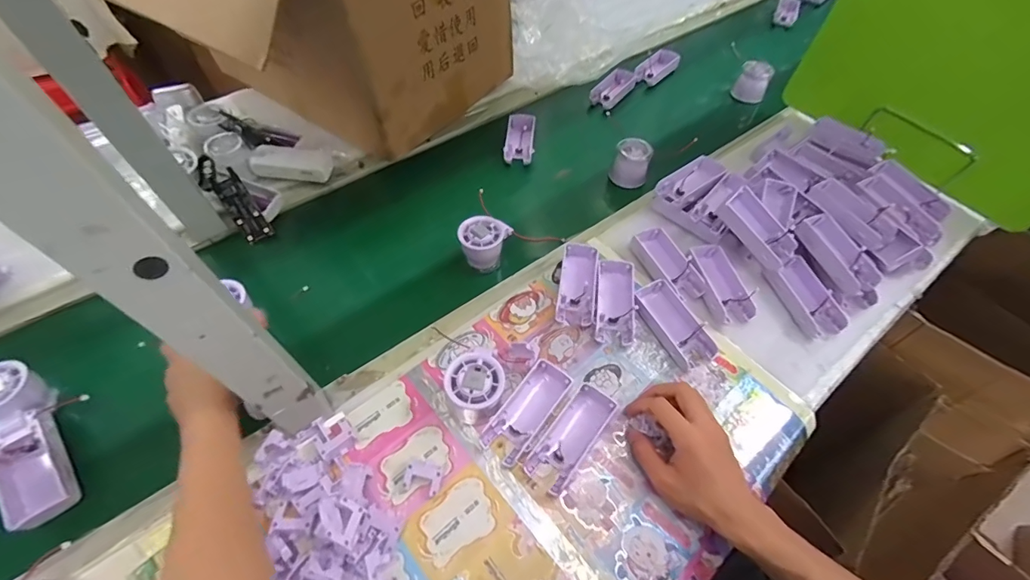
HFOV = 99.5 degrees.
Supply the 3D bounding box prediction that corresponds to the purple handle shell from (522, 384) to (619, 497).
[{"bbox_3d":[0.060,0.146,0.443,0.043,0.024,0.114,35,61,19],"label":"purple handle shell"}]

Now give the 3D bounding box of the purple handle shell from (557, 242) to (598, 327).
[{"bbox_3d":[0.077,-0.007,0.543,0.042,0.027,0.107,9,56,3],"label":"purple handle shell"}]

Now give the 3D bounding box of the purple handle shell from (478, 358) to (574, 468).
[{"bbox_3d":[0.012,0.125,0.455,0.045,0.024,0.109,34,61,18],"label":"purple handle shell"}]

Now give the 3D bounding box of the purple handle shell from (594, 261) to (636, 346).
[{"bbox_3d":[0.122,0.014,0.529,0.045,0.025,0.104,9,56,3],"label":"purple handle shell"}]

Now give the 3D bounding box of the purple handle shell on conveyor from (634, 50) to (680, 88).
[{"bbox_3d":[0.289,-0.450,0.877,0.054,0.031,0.107,32,60,21],"label":"purple handle shell on conveyor"}]

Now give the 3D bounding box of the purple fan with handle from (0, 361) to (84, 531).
[{"bbox_3d":[-0.483,0.148,0.433,0.055,0.045,0.172,-31,76,-21],"label":"purple fan with handle"}]

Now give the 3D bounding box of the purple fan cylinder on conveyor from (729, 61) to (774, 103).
[{"bbox_3d":[0.445,-0.391,0.811,0.056,0.057,0.065,25,58,17],"label":"purple fan cylinder on conveyor"}]

